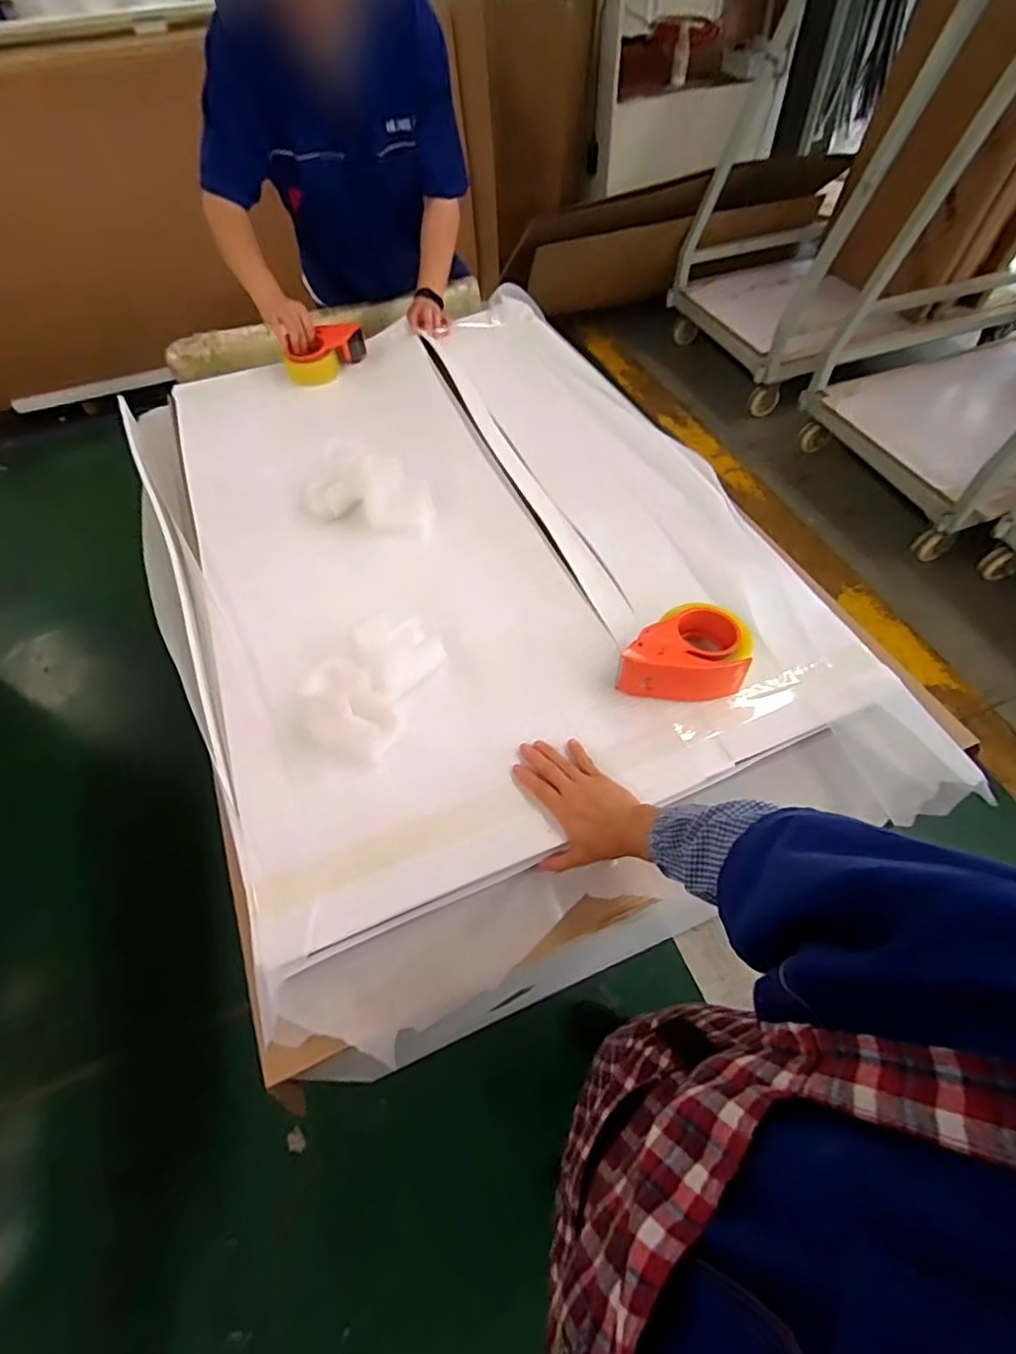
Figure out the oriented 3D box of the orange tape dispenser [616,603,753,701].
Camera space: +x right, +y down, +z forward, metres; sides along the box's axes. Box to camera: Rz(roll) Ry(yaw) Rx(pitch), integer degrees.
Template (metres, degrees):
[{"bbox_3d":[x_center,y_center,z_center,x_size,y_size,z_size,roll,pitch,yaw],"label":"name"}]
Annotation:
[{"bbox_3d":[0.215,-0.030,0.718,0.142,0.062,0.116,13,57,11],"label":"orange tape dispenser"}]

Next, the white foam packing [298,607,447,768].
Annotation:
[{"bbox_3d":[-0.152,0.000,0.705,0.093,0.086,0.193,27,60,20],"label":"white foam packing"}]

